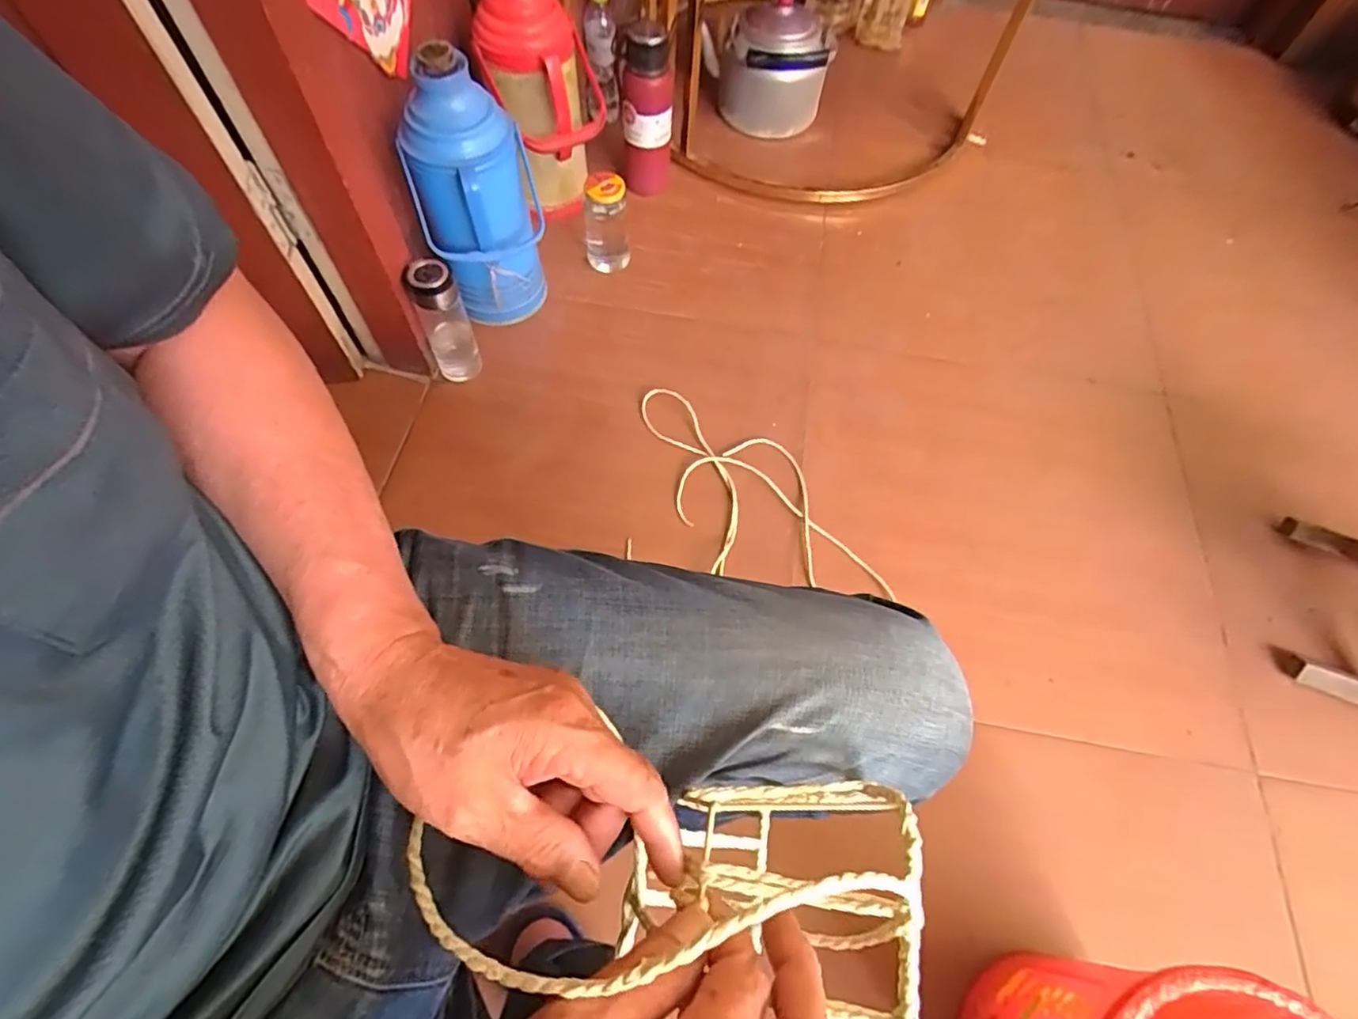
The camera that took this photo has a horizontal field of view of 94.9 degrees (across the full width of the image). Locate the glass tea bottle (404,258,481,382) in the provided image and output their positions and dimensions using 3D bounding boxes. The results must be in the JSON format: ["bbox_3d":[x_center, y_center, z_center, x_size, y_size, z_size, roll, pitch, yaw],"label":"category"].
[{"bbox_3d":[-0.340,-0.270,0.907,0.066,0.199,0.056,-22,66,-13],"label":"glass tea bottle"}]

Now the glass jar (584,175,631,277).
[{"bbox_3d":[-0.121,-0.480,1.038,0.073,0.155,0.069,1,63,-2],"label":"glass jar"}]

